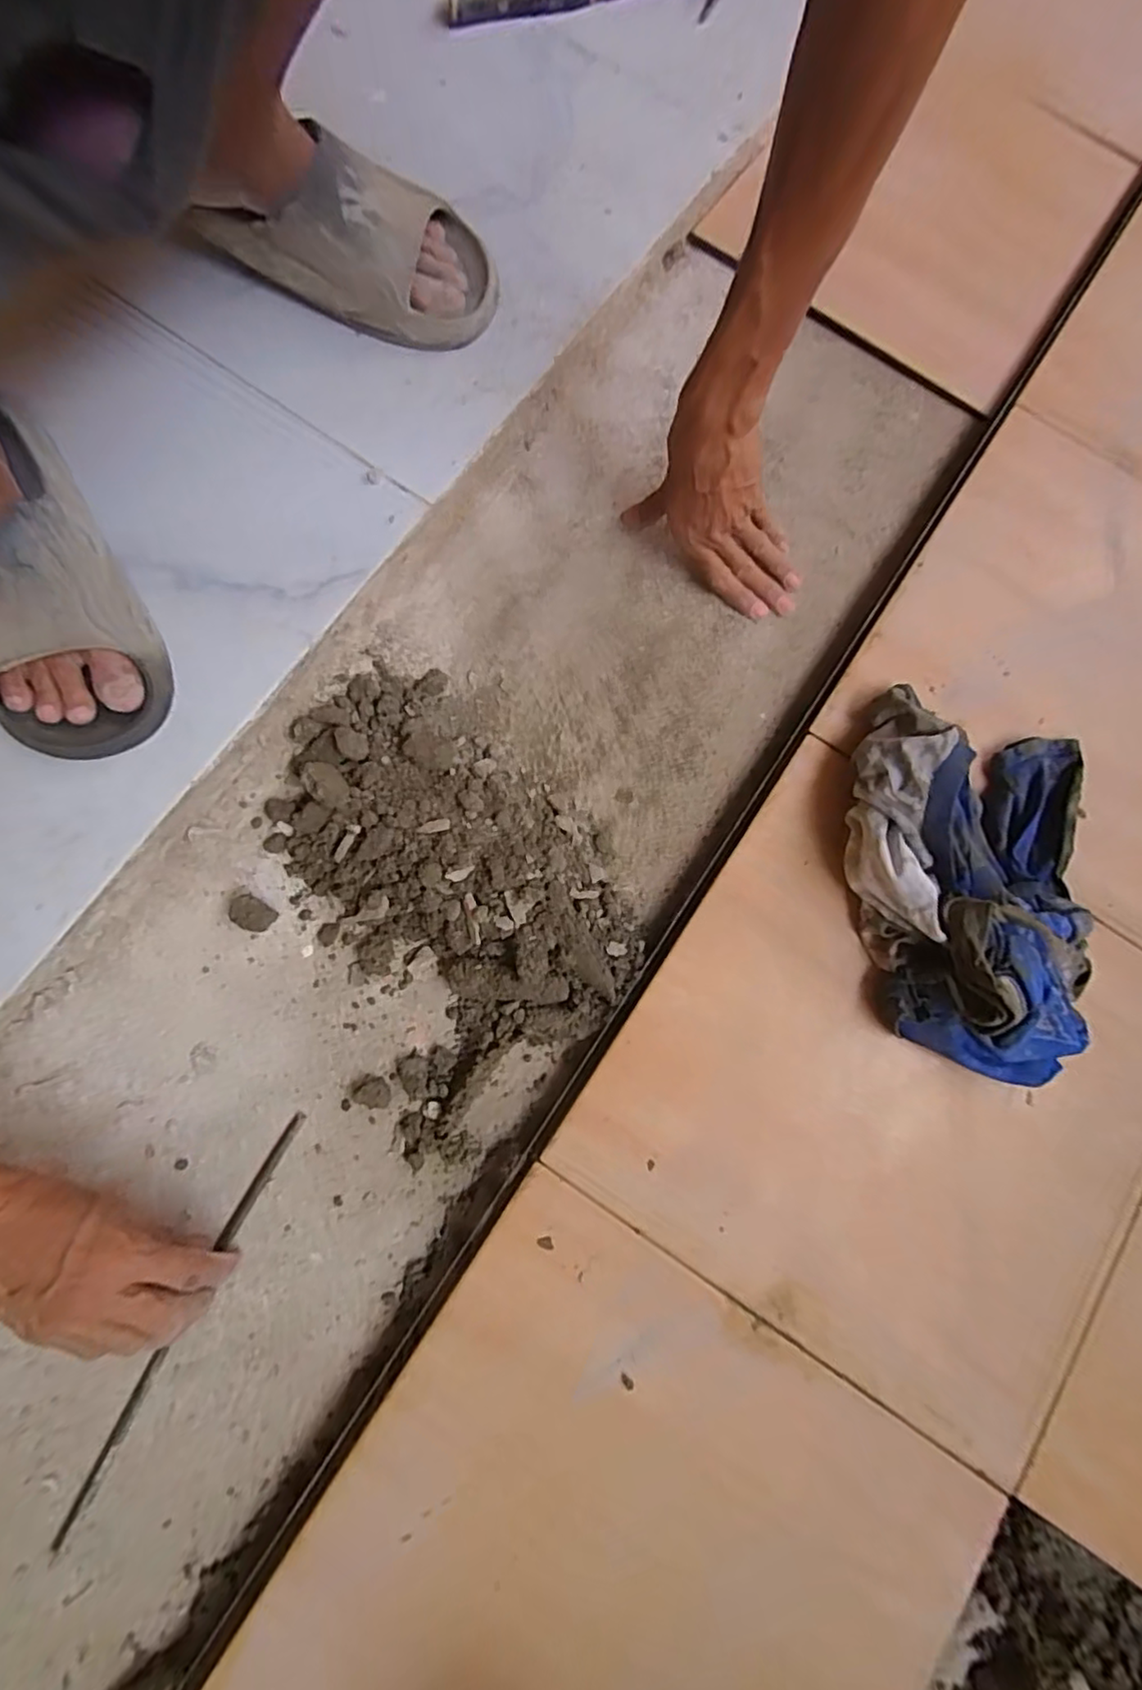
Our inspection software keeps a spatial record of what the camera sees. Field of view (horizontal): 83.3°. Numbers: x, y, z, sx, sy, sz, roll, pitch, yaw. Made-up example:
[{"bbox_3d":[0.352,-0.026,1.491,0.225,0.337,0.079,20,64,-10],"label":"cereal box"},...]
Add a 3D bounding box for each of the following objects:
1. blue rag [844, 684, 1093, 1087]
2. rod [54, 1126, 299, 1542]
[{"bbox_3d":[0.313,0.021,0.491,0.198,0.071,0.295,6,79,0],"label":"blue rag"},{"bbox_3d":[-0.276,0.337,0.459,0.012,0.006,0.301,27,79,4],"label":"rod"}]

